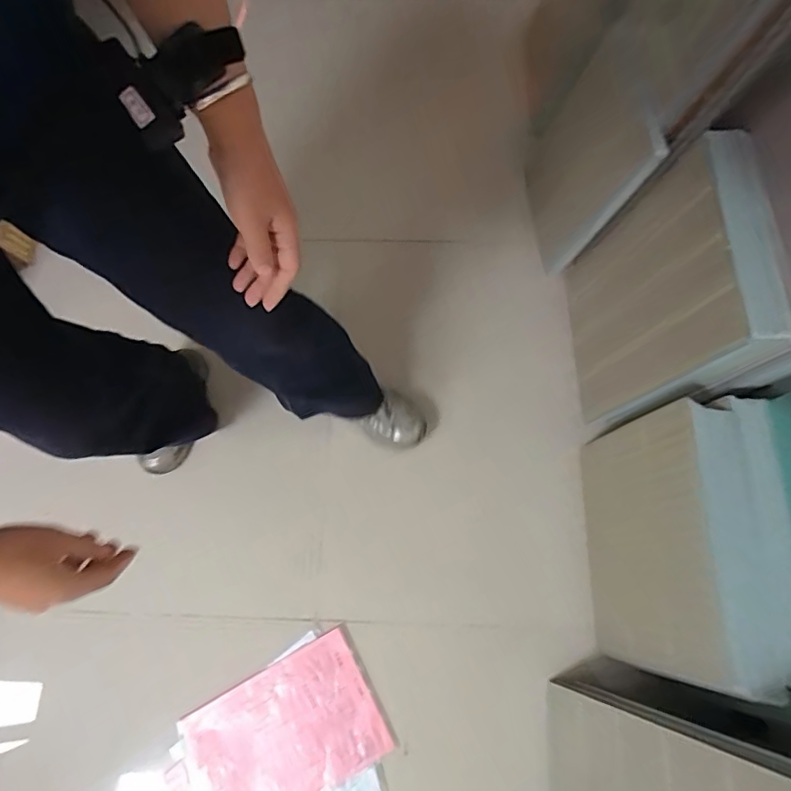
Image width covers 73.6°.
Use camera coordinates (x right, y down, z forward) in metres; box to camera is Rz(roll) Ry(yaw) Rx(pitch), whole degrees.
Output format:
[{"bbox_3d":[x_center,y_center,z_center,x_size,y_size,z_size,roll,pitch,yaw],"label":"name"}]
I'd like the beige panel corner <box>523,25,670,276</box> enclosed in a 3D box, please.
[{"bbox_3d":[0.365,-0.465,1.027,0.038,0.355,0.305,0,70,-17],"label":"beige panel corner"}]

